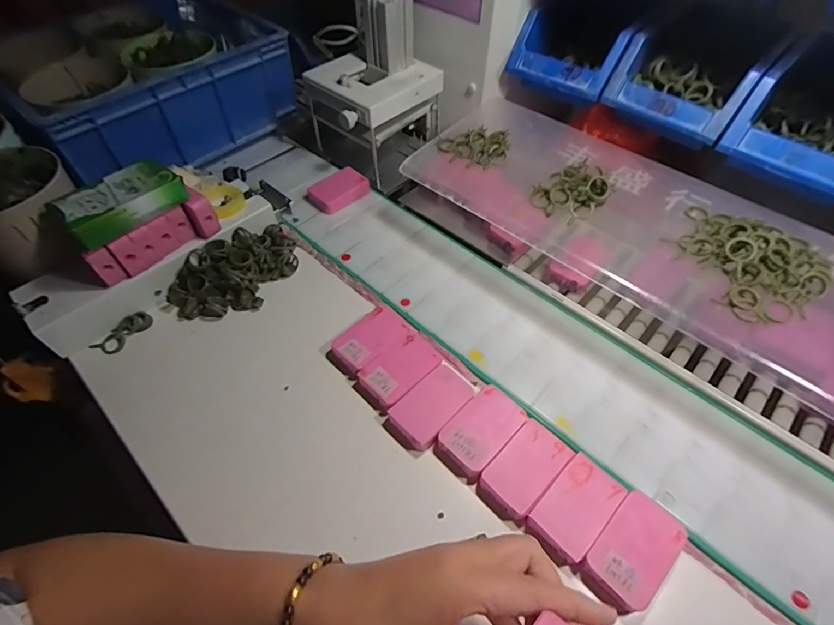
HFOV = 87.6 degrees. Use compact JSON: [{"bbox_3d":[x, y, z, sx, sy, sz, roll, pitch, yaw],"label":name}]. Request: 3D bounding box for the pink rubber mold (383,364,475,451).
[{"bbox_3d":[0.012,0.086,0.384,0.075,0.023,0.044,-38,62,-25],"label":"pink rubber mold"}]

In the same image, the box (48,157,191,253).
[{"bbox_3d":[-0.273,-0.104,0.403,0.053,0.034,0.100,35,61,24],"label":"box"}]

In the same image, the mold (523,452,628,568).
[{"bbox_3d":[0.121,0.150,0.333,0.071,0.023,0.044,-39,62,-25],"label":"mold"}]

